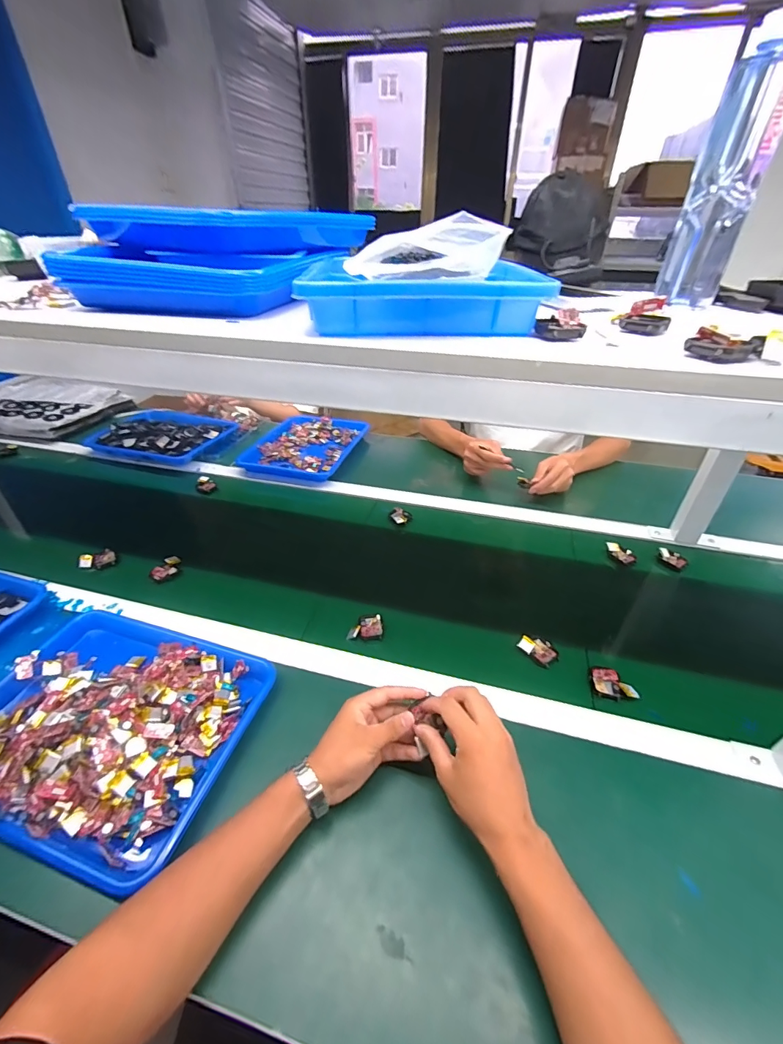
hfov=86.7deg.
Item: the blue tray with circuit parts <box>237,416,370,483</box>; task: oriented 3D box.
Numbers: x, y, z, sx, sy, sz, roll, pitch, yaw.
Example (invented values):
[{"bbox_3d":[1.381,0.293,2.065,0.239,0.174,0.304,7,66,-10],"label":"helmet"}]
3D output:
[{"bbox_3d":[-0.218,-0.202,1.098,0.246,0.041,0.311,11,38,13],"label":"blue tray with circuit parts"}]

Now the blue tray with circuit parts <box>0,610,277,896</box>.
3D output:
[{"bbox_3d":[-0.327,0.227,0.485,0.318,0.043,0.247,12,38,14],"label":"blue tray with circuit parts"}]

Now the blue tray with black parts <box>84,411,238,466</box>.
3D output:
[{"bbox_3d":[-0.615,-0.240,1.140,0.335,0.064,0.261,11,38,14],"label":"blue tray with black parts"}]

